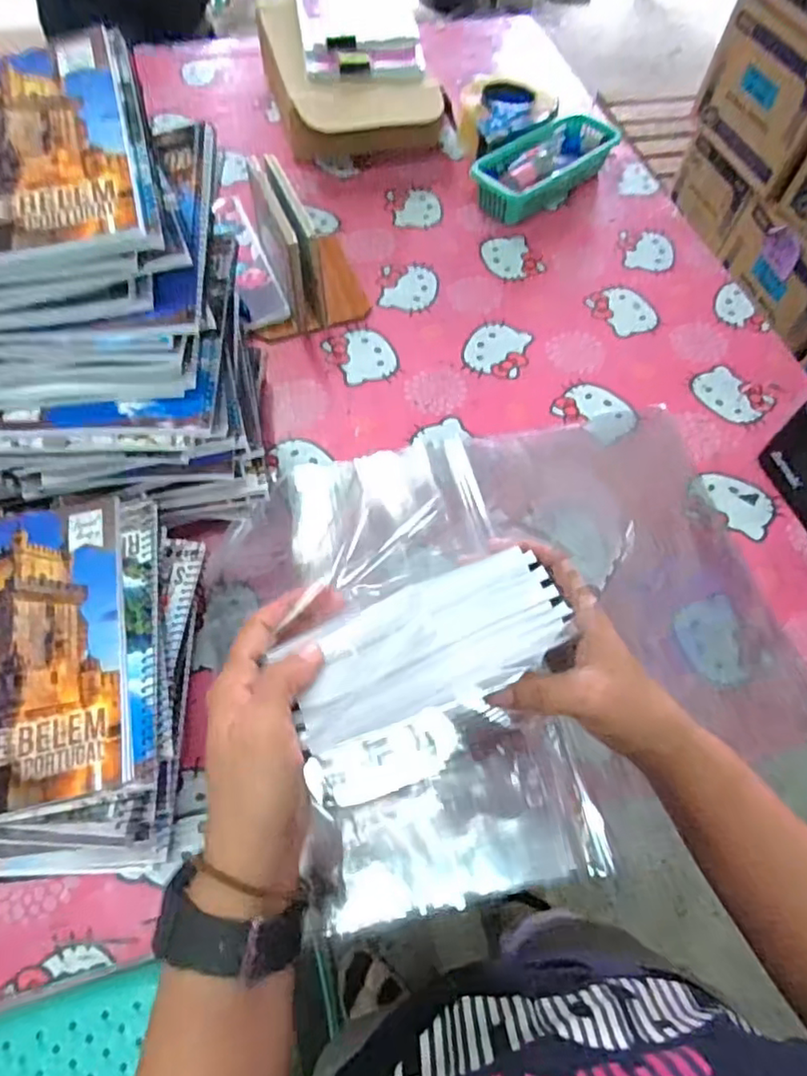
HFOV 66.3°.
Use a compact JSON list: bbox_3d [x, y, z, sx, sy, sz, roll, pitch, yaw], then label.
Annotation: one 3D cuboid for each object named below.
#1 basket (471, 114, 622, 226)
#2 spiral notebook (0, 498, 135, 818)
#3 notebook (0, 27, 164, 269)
[{"bbox_3d":[0.184,-0.493,0.822,0.236,0.056,0.088,-38,68,-21],"label":"basket"},{"bbox_3d":[-0.251,0.071,0.389,0.146,0.007,0.197,-12,62,-9],"label":"spiral notebook"},{"bbox_3d":[-0.232,-0.223,0.354,0.156,0.019,0.193,-15,62,-11],"label":"notebook"}]

